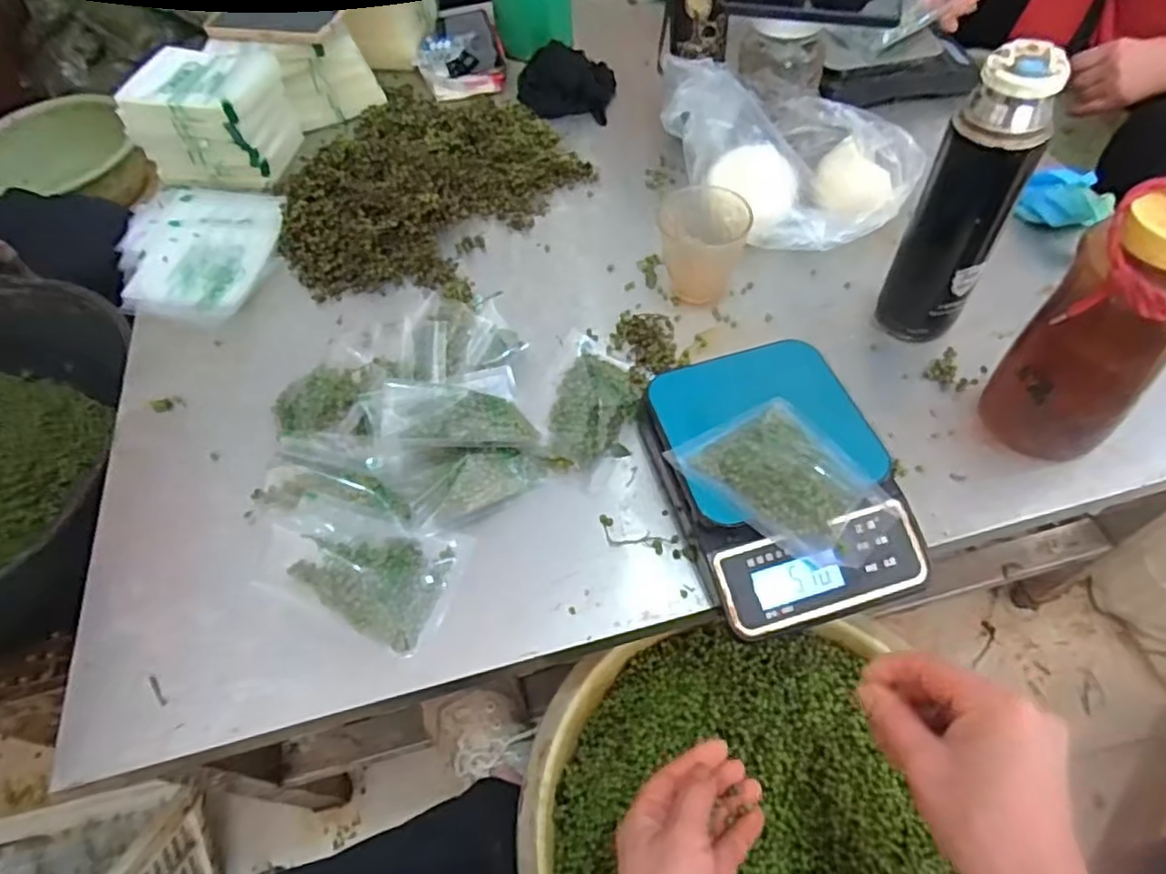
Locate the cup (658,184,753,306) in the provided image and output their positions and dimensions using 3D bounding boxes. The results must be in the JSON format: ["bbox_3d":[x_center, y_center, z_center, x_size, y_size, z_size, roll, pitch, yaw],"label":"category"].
[{"bbox_3d":[0.114,-0.186,0.635,0.079,0.087,0.091,12,58,12],"label":"cup"}]

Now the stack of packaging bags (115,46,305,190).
[{"bbox_3d":[-0.431,-0.377,0.782,0.146,0.106,0.115,2,56,6],"label":"stack of packaging bags"}]

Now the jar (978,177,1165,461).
[{"bbox_3d":[0.355,-0.062,0.458,0.075,0.202,0.088,-32,60,-16],"label":"jar"}]

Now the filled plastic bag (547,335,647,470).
[{"bbox_3d":[0.012,-0.033,0.581,0.073,0.021,0.139,6,57,9],"label":"filled plastic bag"}]

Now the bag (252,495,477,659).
[{"bbox_3d":[-0.167,0.095,0.498,0.140,0.035,0.092,13,58,13],"label":"bag"}]

